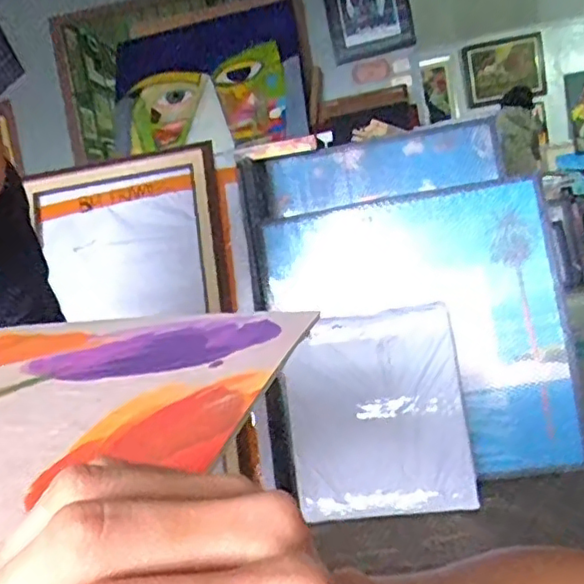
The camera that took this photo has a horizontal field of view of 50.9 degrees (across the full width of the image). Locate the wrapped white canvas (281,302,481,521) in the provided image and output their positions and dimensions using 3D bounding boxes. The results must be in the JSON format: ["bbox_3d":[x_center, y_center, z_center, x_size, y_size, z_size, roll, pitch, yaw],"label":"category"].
[{"bbox_3d":[0.224,0.326,1.659,0.472,0.536,0.060,-8,-4,8],"label":"wrapped white canvas"}]

